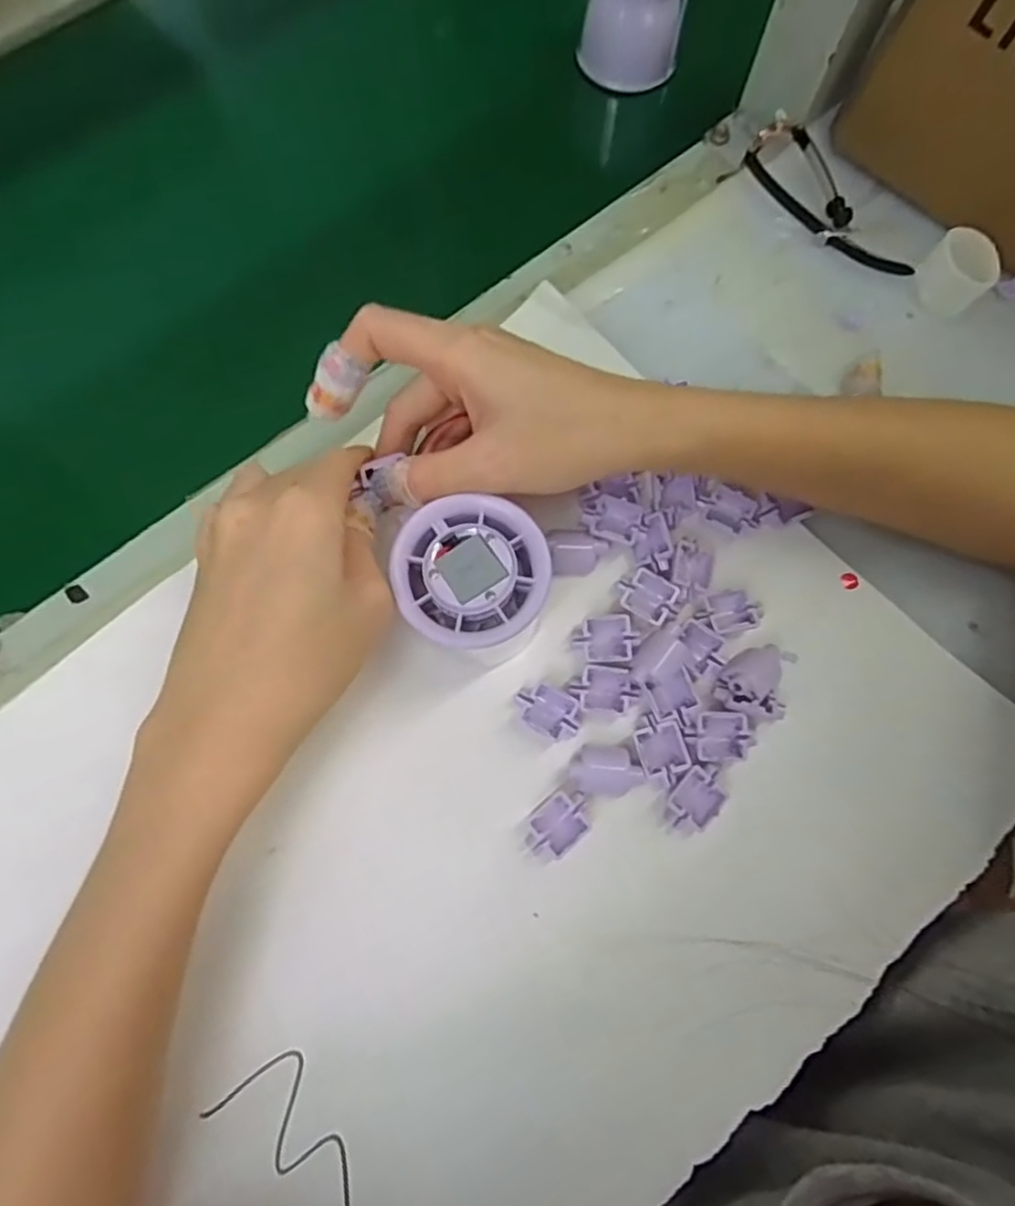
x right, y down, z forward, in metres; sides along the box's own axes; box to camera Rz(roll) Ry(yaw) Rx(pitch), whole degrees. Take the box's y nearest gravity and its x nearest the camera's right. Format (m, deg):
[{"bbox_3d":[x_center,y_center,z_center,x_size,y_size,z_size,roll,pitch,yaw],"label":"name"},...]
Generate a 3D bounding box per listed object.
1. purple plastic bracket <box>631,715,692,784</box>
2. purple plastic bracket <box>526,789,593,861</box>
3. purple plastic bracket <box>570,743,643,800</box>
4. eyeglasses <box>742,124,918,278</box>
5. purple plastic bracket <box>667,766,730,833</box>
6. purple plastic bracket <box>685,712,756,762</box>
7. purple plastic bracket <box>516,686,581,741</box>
[{"bbox_3d":[0.064,0.060,0.283,0.020,0.006,0.027,-14,77,-5],"label":"purple plastic bracket"},{"bbox_3d":[0.021,0.090,0.276,0.029,0.010,0.021,-34,79,-9],"label":"purple plastic bracket"},{"bbox_3d":[0.040,0.069,0.282,0.028,0.010,0.021,1,76,-1],"label":"purple plastic bracket"},{"bbox_3d":[0.166,-0.204,0.353,0.031,0.018,0.102,-34,79,-9],"label":"eyeglasses"},{"bbox_3d":[0.077,0.079,0.275,0.018,0.004,0.027,43,79,9],"label":"purple plastic bracket"},{"bbox_3d":[0.088,0.055,0.281,0.025,0.006,0.019,-2,76,-2],"label":"purple plastic bracket"},{"bbox_3d":[0.017,0.046,0.287,0.028,0.010,0.019,25,77,5],"label":"purple plastic bracket"}]

